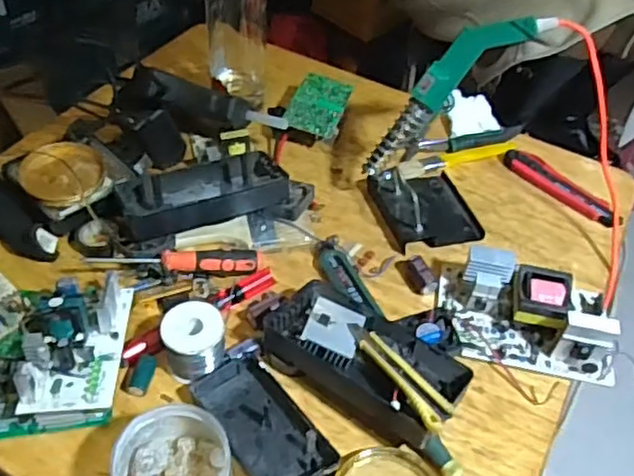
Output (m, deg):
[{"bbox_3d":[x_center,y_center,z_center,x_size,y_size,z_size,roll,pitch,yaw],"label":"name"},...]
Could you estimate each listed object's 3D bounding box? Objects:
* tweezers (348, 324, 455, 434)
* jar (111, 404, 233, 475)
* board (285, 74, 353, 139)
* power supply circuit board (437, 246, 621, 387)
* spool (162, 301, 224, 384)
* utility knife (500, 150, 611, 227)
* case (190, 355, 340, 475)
[{"bbox_3d":[0.066,0.108,0.536,0.026,0.010,0.124,-20,39,-22],"label":"tweezers"},{"bbox_3d":[-0.107,0.173,0.487,0.079,0.057,0.083,2,46,-2],"label":"jar"},{"bbox_3d":[0.004,-0.165,0.811,0.061,0.011,0.107,18,50,4],"label":"board"},{"bbox_3d":[0.200,0.067,0.619,0.163,0.053,0.105,11,46,6],"label":"power supply circuit board"},{"bbox_3d":[-0.107,0.088,0.568,0.050,0.048,0.046,-24,53,-25],"label":"spool"},{"bbox_3d":[0.287,-0.060,0.774,0.026,0.021,0.152,-32,56,-30],"label":"utility knife"},{"bbox_3d":[-0.045,0.152,0.537,0.065,0.026,0.132,-25,53,-25],"label":"case"}]

